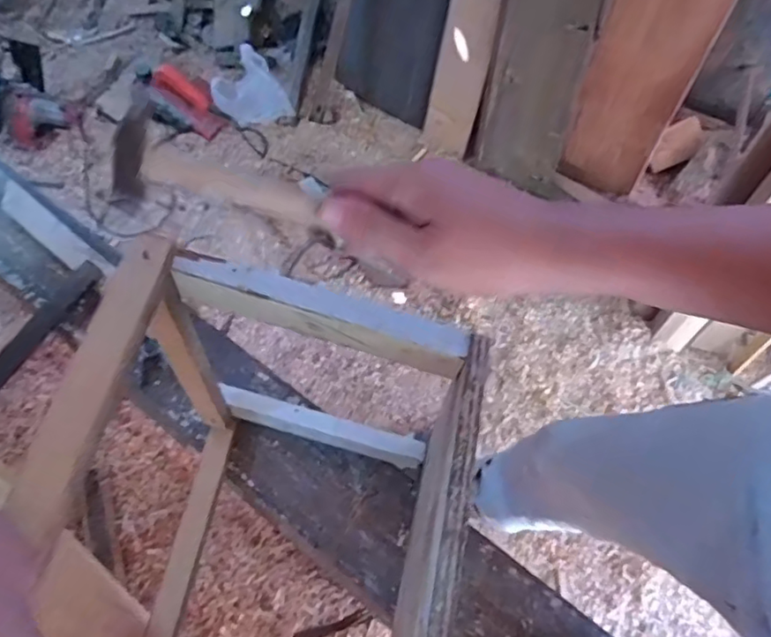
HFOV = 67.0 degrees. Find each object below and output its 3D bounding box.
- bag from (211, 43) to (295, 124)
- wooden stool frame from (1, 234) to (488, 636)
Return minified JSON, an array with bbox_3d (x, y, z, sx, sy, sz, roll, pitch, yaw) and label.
[{"bbox_3d":[-0.346,-0.568,1.518,0.086,0.204,0.189,41,69,19],"label":"bag"},{"bbox_3d":[-0.089,0.184,0.480,0.271,0.349,0.318,11,63,5],"label":"wooden stool frame"}]

